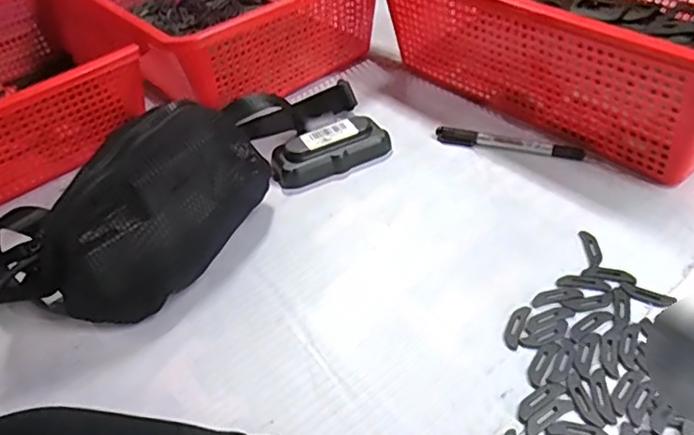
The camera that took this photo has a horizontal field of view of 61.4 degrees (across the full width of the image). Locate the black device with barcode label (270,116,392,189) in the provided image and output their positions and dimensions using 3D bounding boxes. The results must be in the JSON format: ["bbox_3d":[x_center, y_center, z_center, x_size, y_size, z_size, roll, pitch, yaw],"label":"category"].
[{"bbox_3d":[-0.014,-0.062,0.532,0.108,0.028,0.042,-19,43,-13],"label":"black device with barcode label"}]

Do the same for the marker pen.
[{"bbox_3d":[0.144,-0.067,0.528,0.131,0.009,0.016,12,45,21],"label":"marker pen"}]

